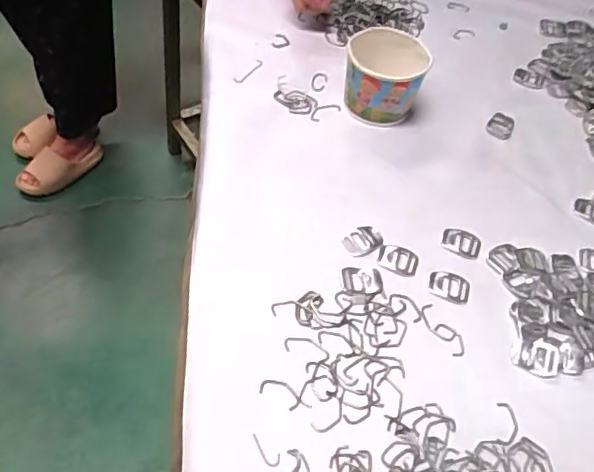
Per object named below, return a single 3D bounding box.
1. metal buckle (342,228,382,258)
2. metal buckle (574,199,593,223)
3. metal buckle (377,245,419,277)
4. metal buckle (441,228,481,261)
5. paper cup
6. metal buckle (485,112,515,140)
[{"bbox_3d":[0.066,0.006,0.568,0.041,0.004,0.028,-25,59,-22],"label":"metal buckle"},{"bbox_3d":[0.322,-0.027,0.632,0.038,0.004,0.026,35,57,19],"label":"metal buckle"},{"bbox_3d":[0.098,0.024,0.561,0.037,0.004,0.030,18,53,8],"label":"metal buckle"},{"bbox_3d":[0.165,0.008,0.583,0.038,0.006,0.029,22,54,11],"label":"metal buckle"},{"bbox_3d":[0.100,-0.184,0.670,0.090,0.075,0.094,8,53,1],"label":"paper cup"},{"bbox_3d":[0.246,-0.131,0.700,0.030,0.008,0.042,25,55,13],"label":"metal buckle"}]

